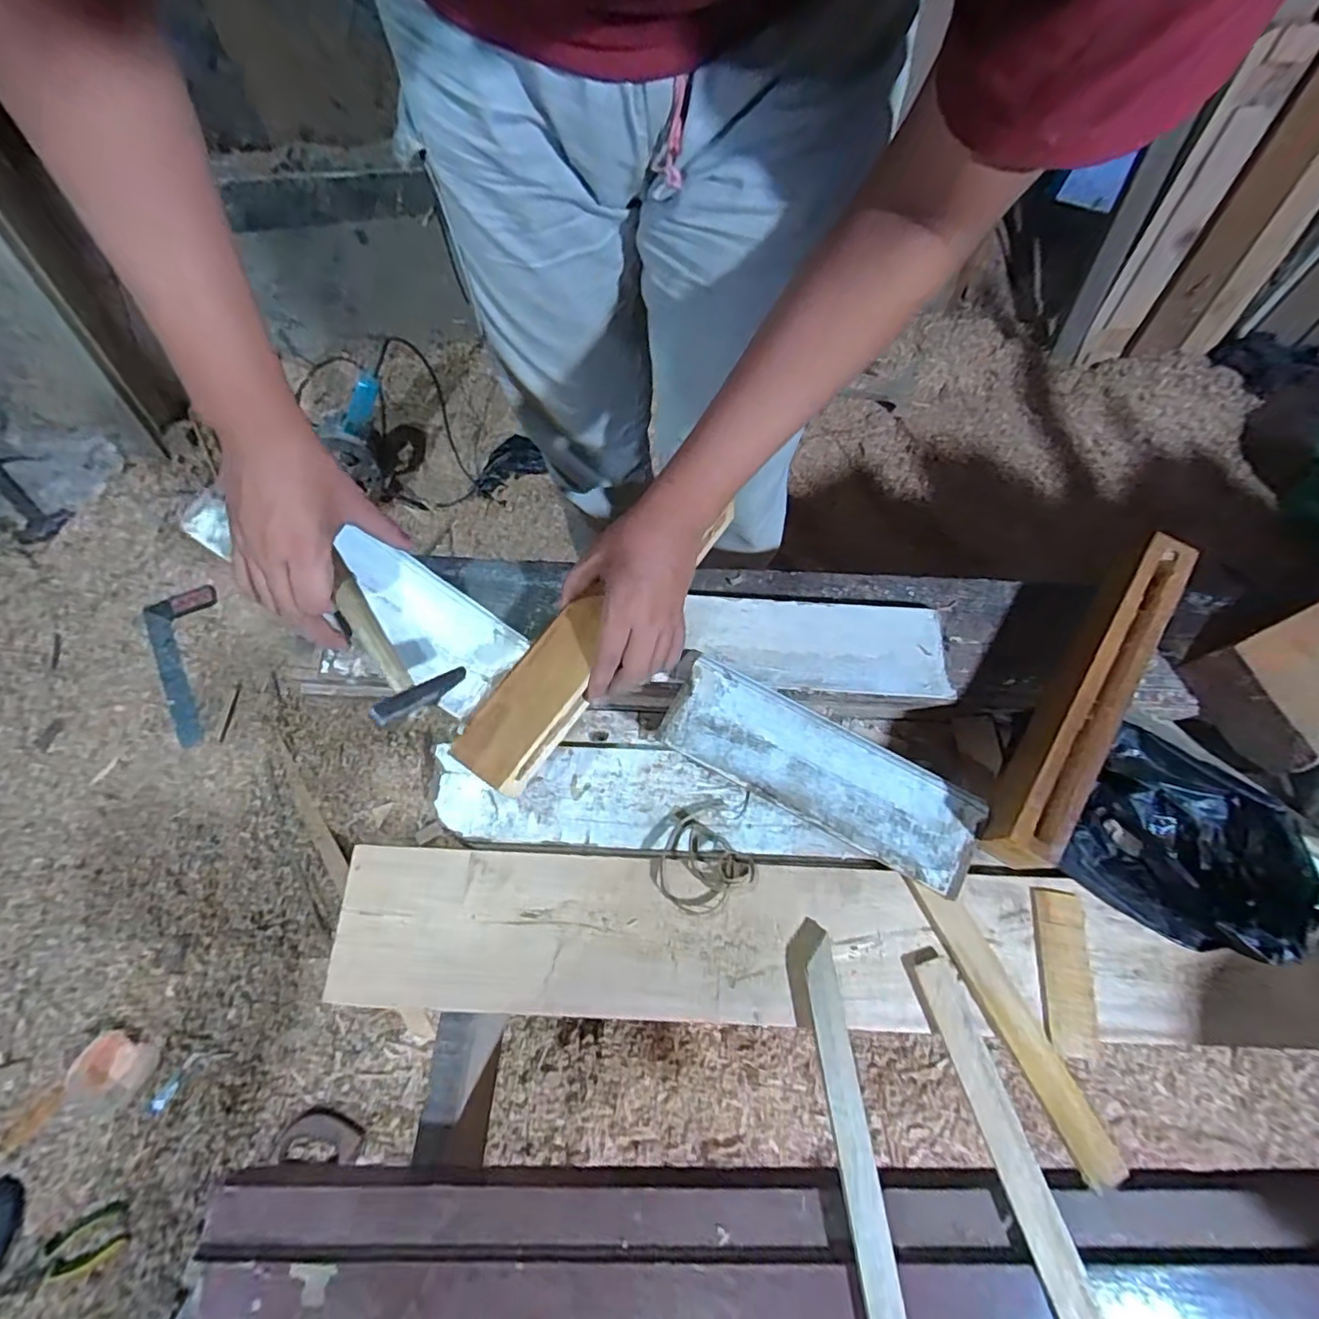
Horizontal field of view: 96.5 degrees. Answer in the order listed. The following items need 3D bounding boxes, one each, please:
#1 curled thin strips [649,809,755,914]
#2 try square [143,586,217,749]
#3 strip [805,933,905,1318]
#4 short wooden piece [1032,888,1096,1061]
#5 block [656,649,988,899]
[{"bbox_3d":[0.030,0.173,0.491,0.077,0.015,0.065,39,71,13],"label":"curled thin strips"},{"bbox_3d":[-0.871,0.004,1.100,0.126,0.012,0.304,-25,71,-9],"label":"try square"},{"bbox_3d":[0.134,0.340,0.405,0.025,0.022,0.261,-4,68,-4],"label":"strip"},{"bbox_3d":[0.317,0.241,0.458,0.037,0.006,0.114,11,68,2],"label":"short wooden piece"},{"bbox_3d":[0.131,0.092,0.501,0.274,0.043,0.090,28,69,9],"label":"block"}]

